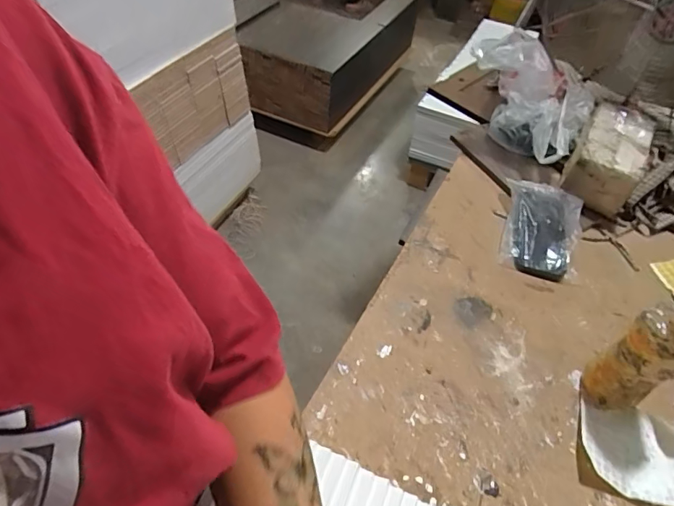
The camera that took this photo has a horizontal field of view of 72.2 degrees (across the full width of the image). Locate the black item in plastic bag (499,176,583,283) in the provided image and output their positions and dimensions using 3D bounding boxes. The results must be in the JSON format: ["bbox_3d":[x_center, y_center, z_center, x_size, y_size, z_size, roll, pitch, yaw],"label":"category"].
[{"bbox_3d":[0.344,-0.051,0.786,0.129,0.034,0.201,25,52,14],"label":"black item in plastic bag"}]

